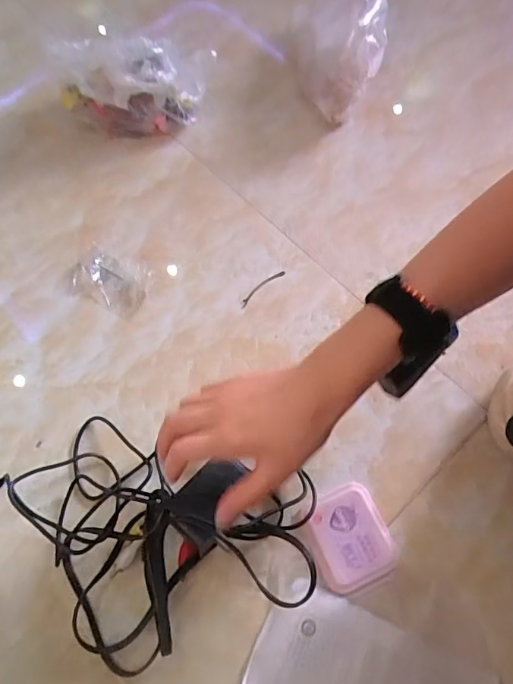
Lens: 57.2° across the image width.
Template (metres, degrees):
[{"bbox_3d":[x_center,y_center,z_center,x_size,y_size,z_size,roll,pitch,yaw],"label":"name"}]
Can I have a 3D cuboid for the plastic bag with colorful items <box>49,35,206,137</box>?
[{"bbox_3d":[-0.145,-0.289,0.540,0.166,0.092,0.055,1,65,0],"label":"plastic bag with colorful items"}]

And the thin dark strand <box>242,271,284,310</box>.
[{"bbox_3d":[0.005,-0.057,0.489,0.060,0.004,0.009,-39,71,-16],"label":"thin dark strand"}]

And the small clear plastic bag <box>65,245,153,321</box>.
[{"bbox_3d":[-0.151,-0.064,0.489,0.086,0.007,0.058,22,67,10],"label":"small clear plastic bag"}]

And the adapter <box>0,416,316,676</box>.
[{"bbox_3d":[-0.099,0.155,0.372,0.279,0.043,0.162,15,66,7],"label":"adapter"}]

